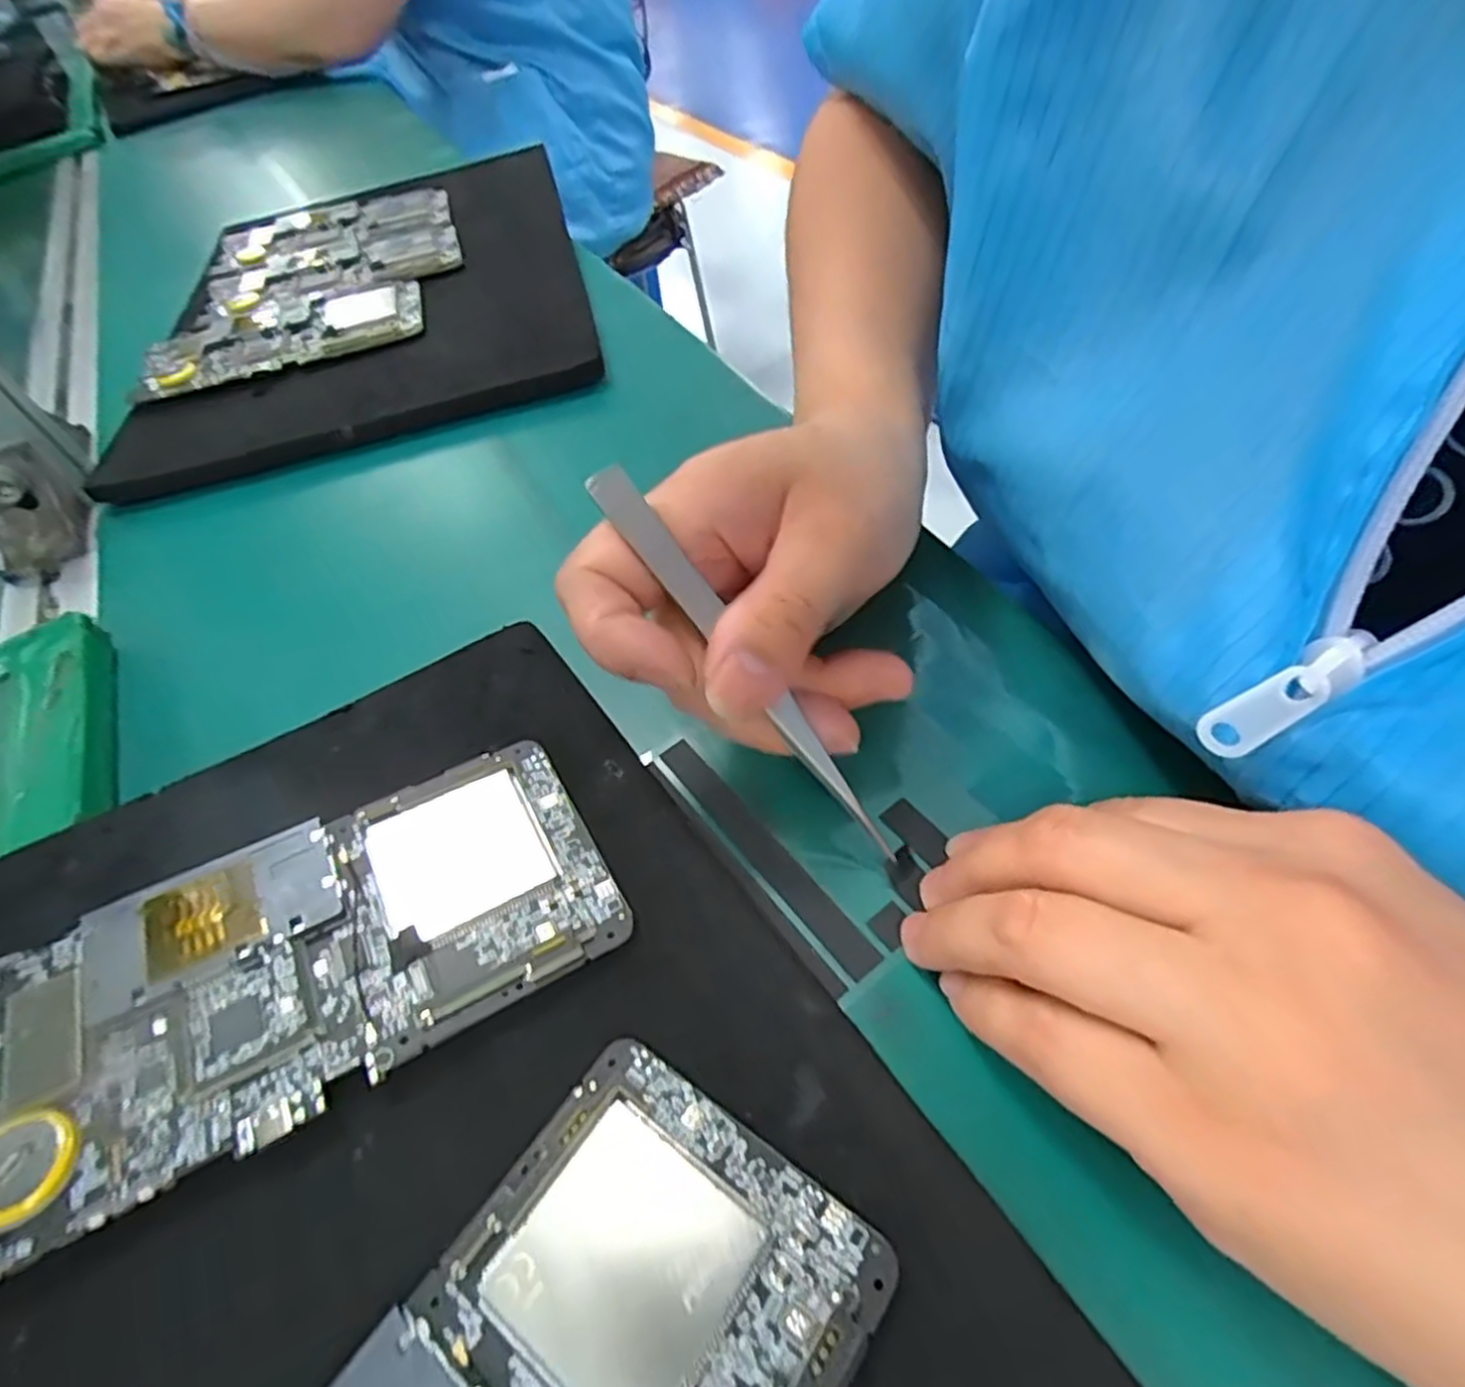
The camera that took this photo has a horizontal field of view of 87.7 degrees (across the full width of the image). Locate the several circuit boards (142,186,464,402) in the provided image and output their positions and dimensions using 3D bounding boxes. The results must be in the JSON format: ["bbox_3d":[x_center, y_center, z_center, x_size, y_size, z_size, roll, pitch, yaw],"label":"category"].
[{"bbox_3d":[-0.259,-0.259,0.473,0.172,0.014,0.223,-19,51,-4],"label":"several circuit boards"}]

